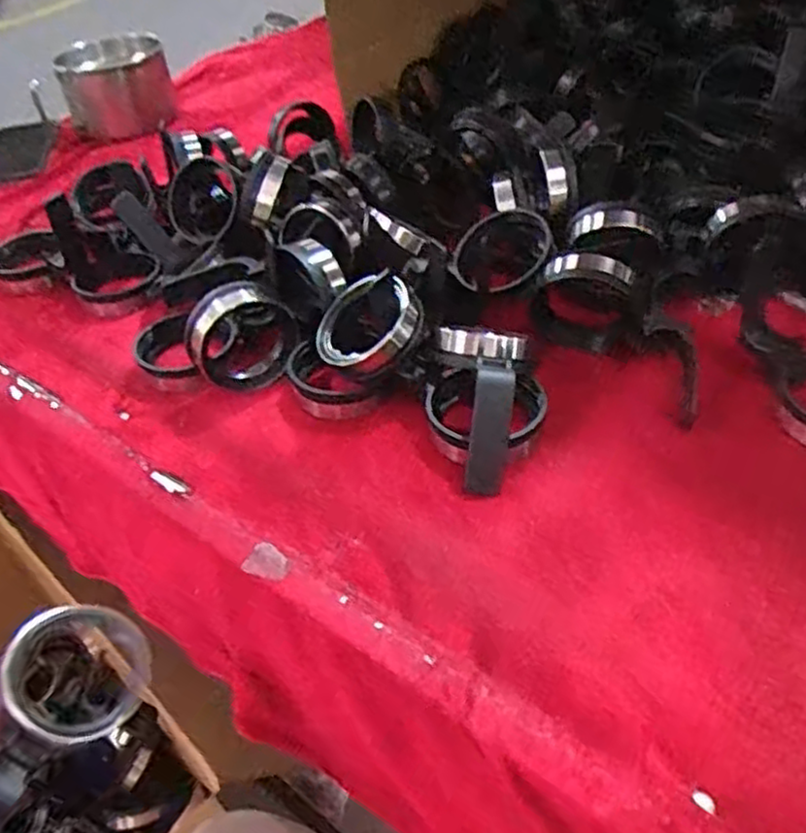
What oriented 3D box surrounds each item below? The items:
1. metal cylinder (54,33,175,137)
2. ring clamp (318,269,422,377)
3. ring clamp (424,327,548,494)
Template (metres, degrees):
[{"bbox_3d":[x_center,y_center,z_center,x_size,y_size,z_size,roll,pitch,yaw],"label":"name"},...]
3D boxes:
[{"bbox_3d":[-0.346,-0.402,0.894,0.126,0.087,0.122,-18,42,-13],"label":"metal cylinder"},{"bbox_3d":[-0.021,-0.060,0.480,0.068,0.066,0.031,33,11,34],"label":"ring clamp"},{"bbox_3d":[0.049,-0.013,0.448,0.072,0.056,0.112,-5,41,2],"label":"ring clamp"}]

